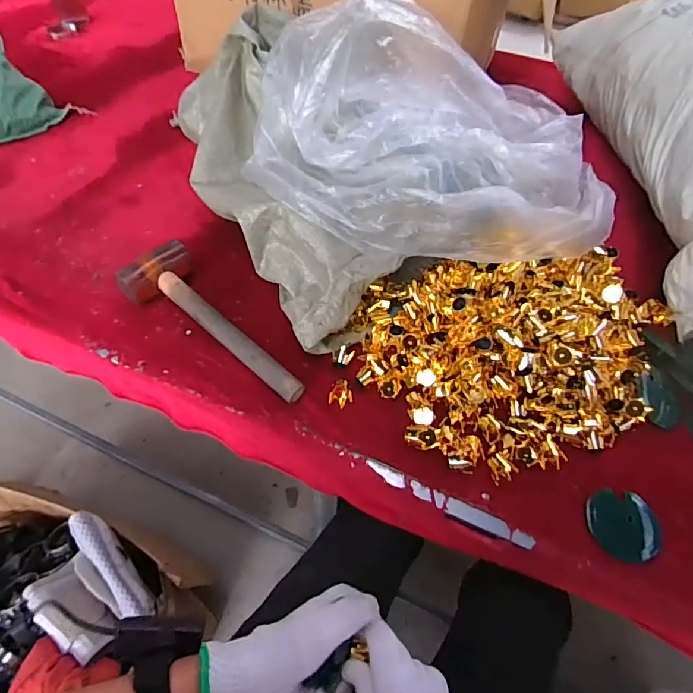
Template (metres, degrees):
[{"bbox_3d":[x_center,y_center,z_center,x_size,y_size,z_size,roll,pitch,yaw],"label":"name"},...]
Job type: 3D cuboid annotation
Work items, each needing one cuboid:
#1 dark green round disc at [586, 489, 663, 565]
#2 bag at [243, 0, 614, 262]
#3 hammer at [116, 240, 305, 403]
[{"bbox_3d":[0.310,0.200,0.508,0.086,0.007,0.071,10,72,-3],"label":"dark green round disc"},{"bbox_3d":[0.129,-0.304,0.631,0.511,0.212,0.336,-1,55,-4],"label":"bag"},{"bbox_3d":[-0.188,-0.024,0.607,0.103,0.043,0.314,-35,64,-24],"label":"hammer"}]

